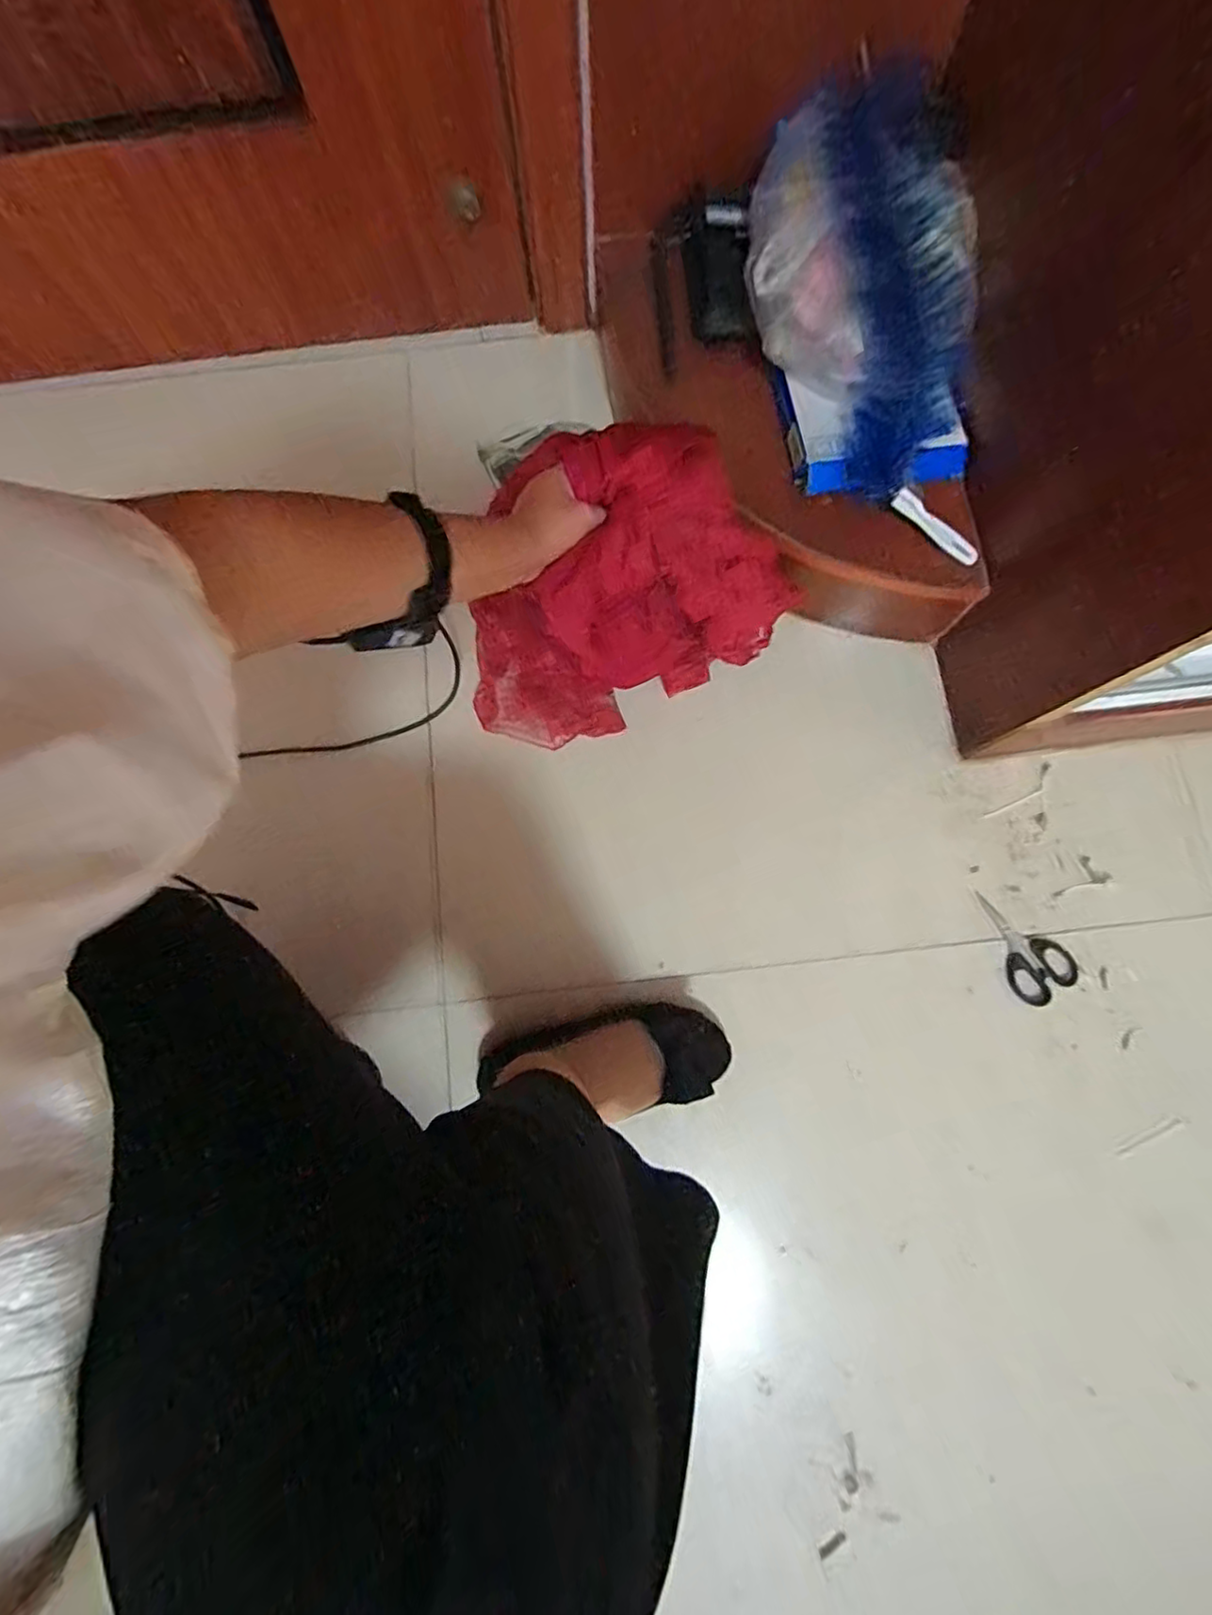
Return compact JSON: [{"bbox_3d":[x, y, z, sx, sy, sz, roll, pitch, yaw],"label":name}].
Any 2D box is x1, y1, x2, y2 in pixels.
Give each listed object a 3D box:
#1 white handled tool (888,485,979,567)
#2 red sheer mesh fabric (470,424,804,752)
[{"bbox_3d":[0.312,-0.265,0.583,0.099,0.013,0.017,33,81,-11],"label":"white handled tool"},{"bbox_3d":[-0.001,-0.209,0.599,0.311,0.181,0.197,-27,80,-4],"label":"red sheer mesh fabric"}]

